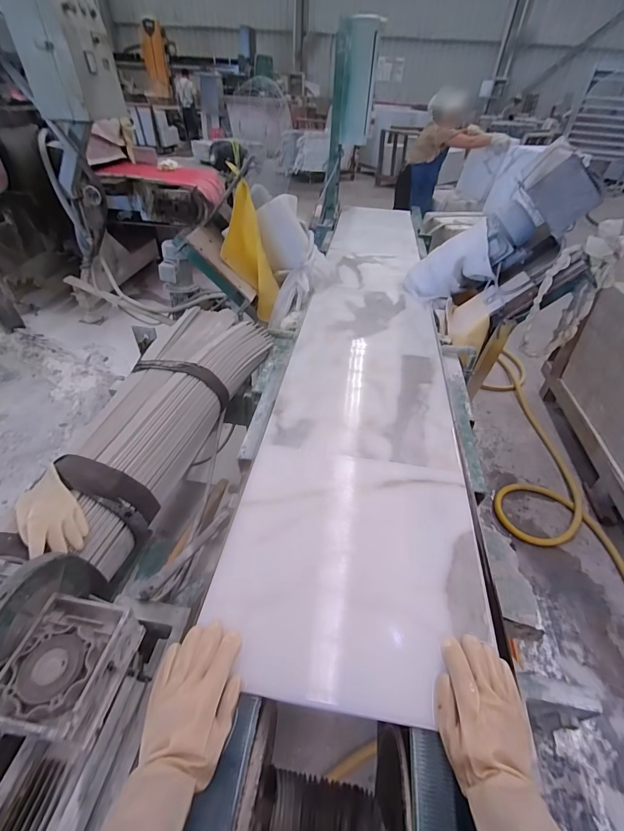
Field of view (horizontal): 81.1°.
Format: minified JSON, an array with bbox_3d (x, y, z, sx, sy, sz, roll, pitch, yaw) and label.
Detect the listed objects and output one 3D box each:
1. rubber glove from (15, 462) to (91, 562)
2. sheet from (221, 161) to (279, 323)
[{"bbox_3d":[-0.551,0.198,0.758,0.105,0.041,0.215,-30,52,-32],"label":"rubber glove"},{"bbox_3d":[-0.240,-0.579,1.333,0.146,0.479,0.084,-34,37,-31],"label":"sheet"}]

